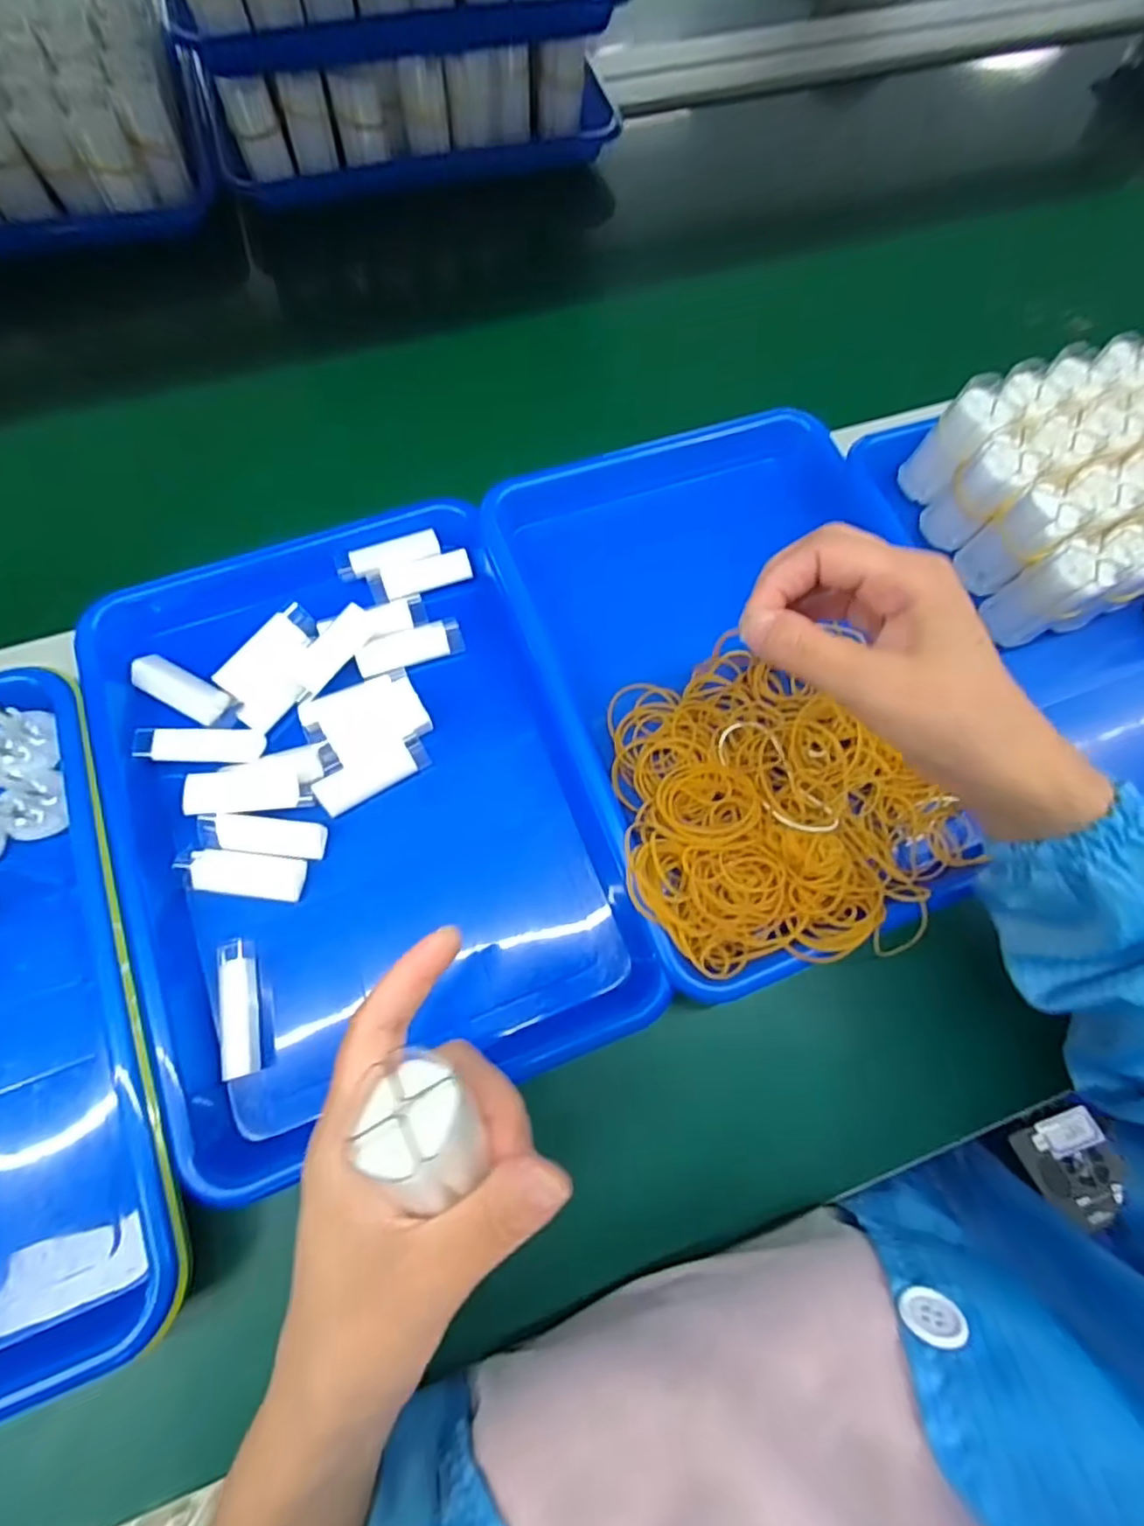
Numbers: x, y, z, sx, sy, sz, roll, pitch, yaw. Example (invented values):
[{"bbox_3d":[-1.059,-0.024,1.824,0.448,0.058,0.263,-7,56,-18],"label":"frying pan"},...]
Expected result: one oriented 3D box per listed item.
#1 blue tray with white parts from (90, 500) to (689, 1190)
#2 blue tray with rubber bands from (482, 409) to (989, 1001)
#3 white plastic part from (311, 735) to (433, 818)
[{"bbox_3d":[-0.119,0.018,0.359,0.242,0.035,0.337,-20,74,-9],"label":"blue tray with white parts"},{"bbox_3d":[0.111,-0.051,0.394,0.236,0.059,0.325,-17,73,-8],"label":"blue tray with rubber bands"},{"bbox_3d":[-0.113,0.006,0.362,0.063,0.015,0.019,-32,76,-12],"label":"white plastic part"}]

